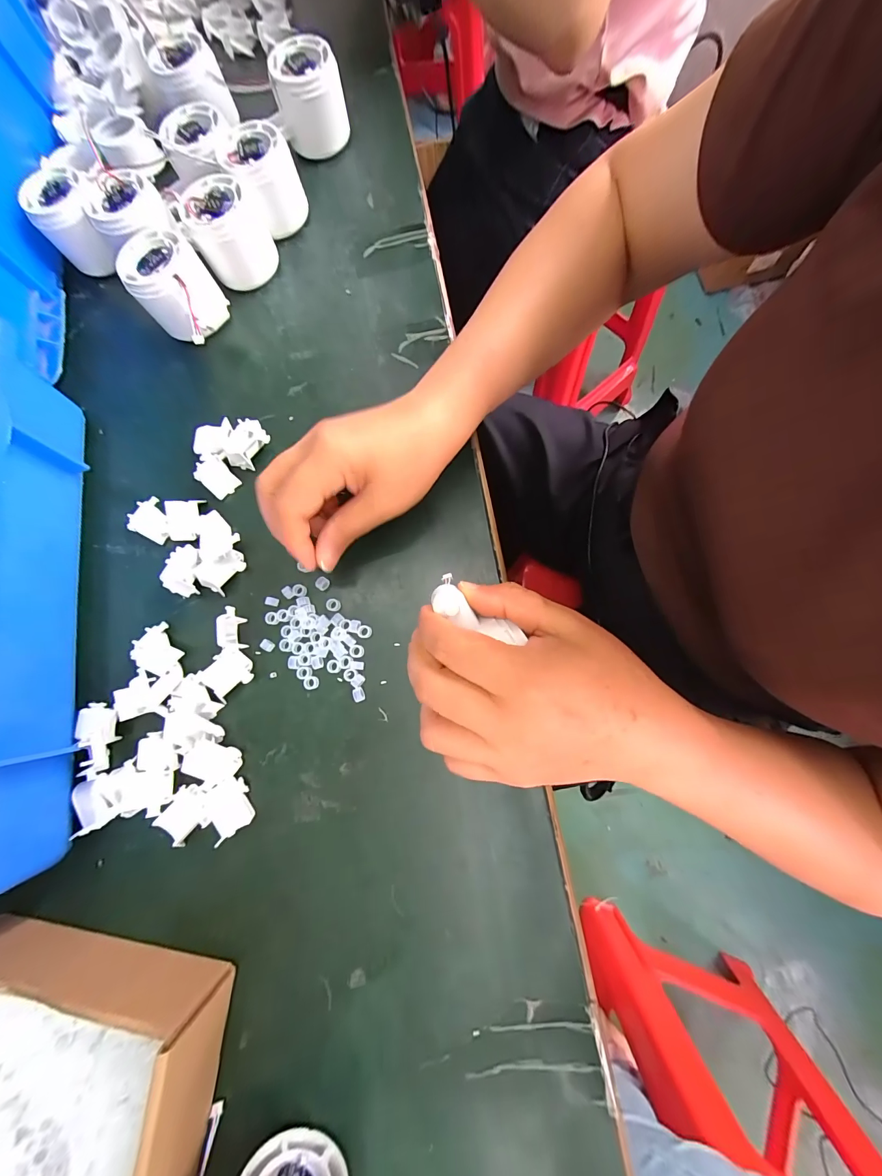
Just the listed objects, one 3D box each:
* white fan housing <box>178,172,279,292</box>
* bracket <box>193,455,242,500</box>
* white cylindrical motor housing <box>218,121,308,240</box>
[{"bbox_3d":[-0.171,-0.289,0.312,0.059,0.049,0.062,-23,76,-1],"label":"white fan housing"},{"bbox_3d":[-0.175,-0.087,0.296,0.035,0.007,0.022,39,83,12],"label":"bracket"},{"bbox_3d":[-0.148,-0.342,0.323,0.056,0.050,0.061,-28,77,-2],"label":"white cylindrical motor housing"}]

